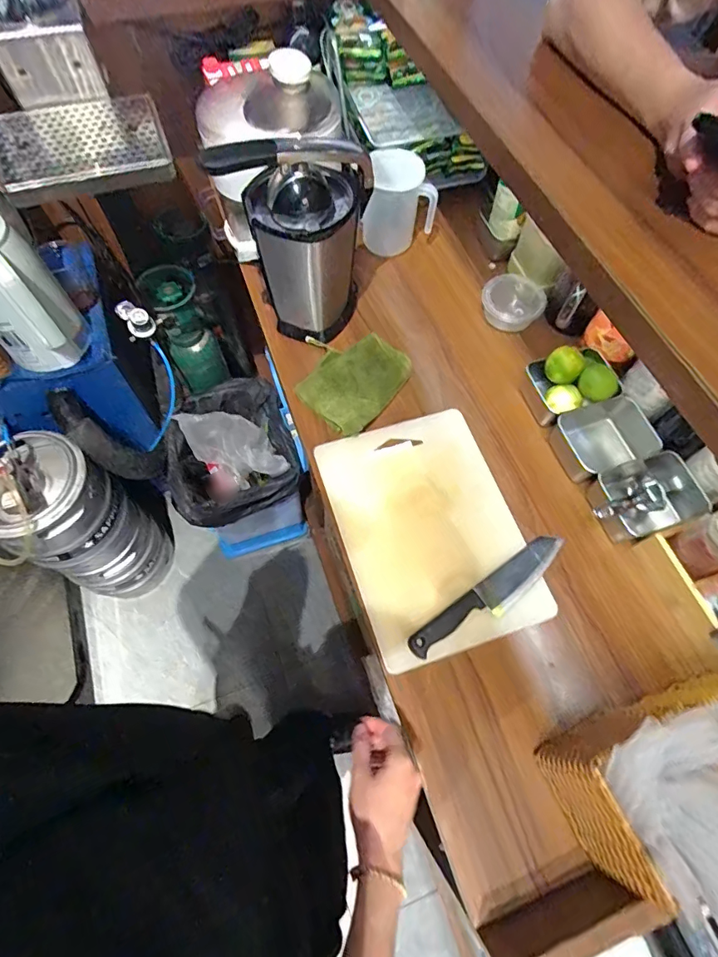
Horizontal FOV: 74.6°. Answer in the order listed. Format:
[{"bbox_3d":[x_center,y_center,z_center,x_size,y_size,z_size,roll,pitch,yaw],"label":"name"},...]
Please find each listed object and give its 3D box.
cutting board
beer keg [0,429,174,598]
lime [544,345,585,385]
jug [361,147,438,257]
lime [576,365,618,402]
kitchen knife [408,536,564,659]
[{"bbox_3d":[0.101,0.070,0.689,0.243,0.022,0.347,-16,66,-9],"label":"cutting board"},{"bbox_3d":[-0.705,0.129,1.202,0.245,0.586,0.262,1,64,-1],"label":"beer keg"},{"bbox_3d":[0.324,-0.176,0.749,0.054,0.047,0.052,1,64,-1],"label":"lime"},{"bbox_3d":[0.070,-0.518,0.902,0.144,0.145,0.103,2,64,0],"label":"jug"},{"bbox_3d":[0.369,-0.145,0.732,0.054,0.041,0.050,1,64,-1],"label":"lime"},{"bbox_3d":[0.178,0.163,0.640,0.255,0.020,0.048,-33,69,-16],"label":"kitchen knife"}]

